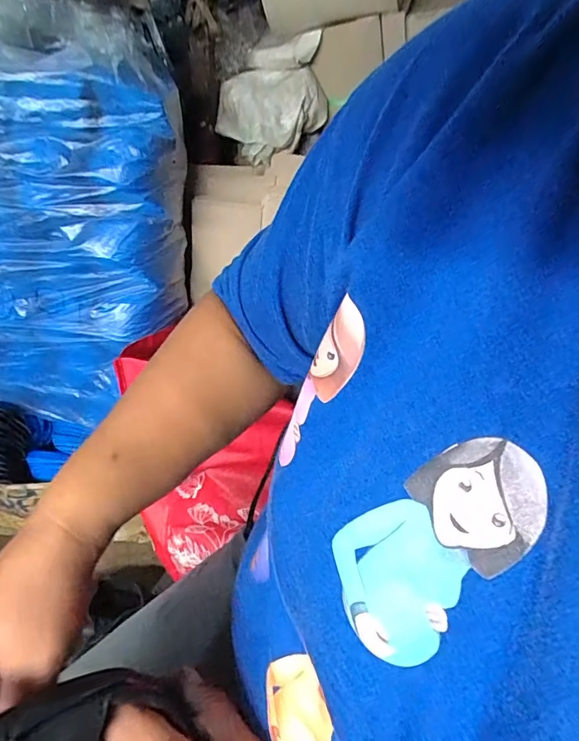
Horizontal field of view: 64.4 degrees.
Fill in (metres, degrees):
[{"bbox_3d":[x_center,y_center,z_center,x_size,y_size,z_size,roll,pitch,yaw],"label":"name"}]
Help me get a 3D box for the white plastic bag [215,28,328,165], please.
[{"bbox_3d":[-0.028,-0.396,0.670,0.154,0.145,0.060,-8,45,-14],"label":"white plastic bag"}]

